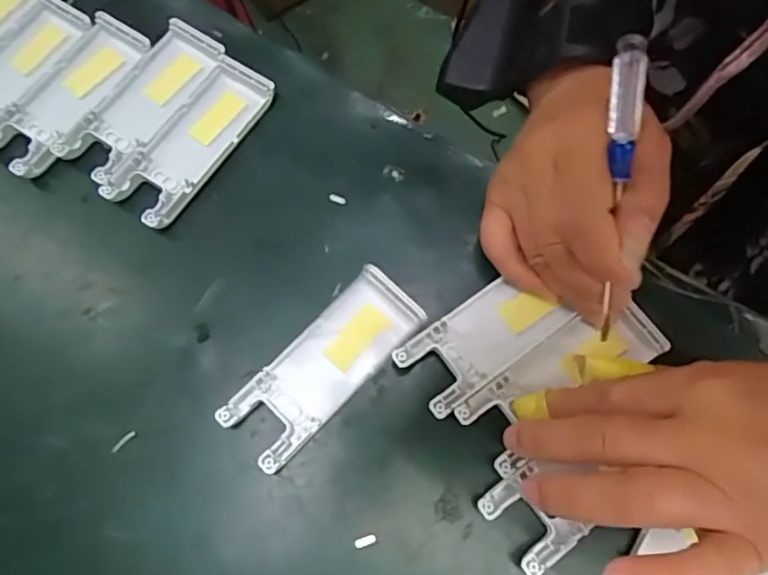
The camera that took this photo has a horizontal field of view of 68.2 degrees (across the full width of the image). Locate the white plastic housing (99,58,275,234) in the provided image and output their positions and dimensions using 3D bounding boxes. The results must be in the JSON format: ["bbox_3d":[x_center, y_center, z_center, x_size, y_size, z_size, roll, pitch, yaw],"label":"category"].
[{"bbox_3d":[-0.106,-0.081,0.313,0.039,0.009,0.104,33,74,10],"label":"white plastic housing"}]

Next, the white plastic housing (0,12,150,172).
[{"bbox_3d":[-0.180,-0.111,0.321,0.042,0.009,0.102,32,73,10],"label":"white plastic housing"}]

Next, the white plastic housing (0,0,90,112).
[{"bbox_3d":[-0.219,-0.126,0.327,0.041,0.009,0.104,31,73,10],"label":"white plastic housing"}]

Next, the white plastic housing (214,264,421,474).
[{"bbox_3d":[-0.029,0.037,0.278,0.041,0.009,0.104,43,76,13],"label":"white plastic housing"}]

